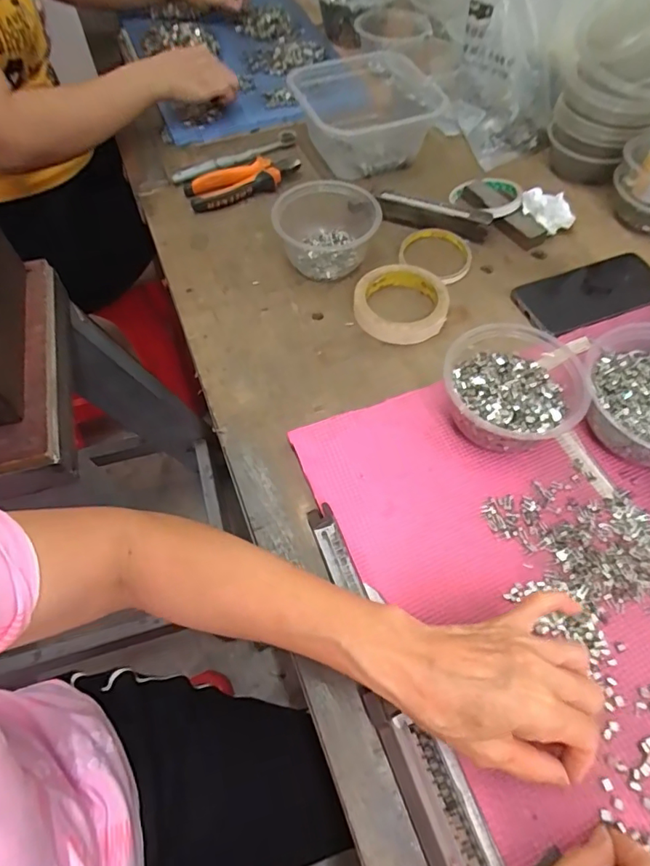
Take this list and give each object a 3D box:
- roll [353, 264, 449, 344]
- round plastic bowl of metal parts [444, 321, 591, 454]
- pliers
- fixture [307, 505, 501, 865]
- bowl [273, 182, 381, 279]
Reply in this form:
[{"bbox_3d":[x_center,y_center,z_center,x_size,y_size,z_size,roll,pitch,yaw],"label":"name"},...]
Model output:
[{"bbox_3d":[0.081,-0.140,0.548,0.096,0.019,0.093,-1,59,2],"label":"roll"},{"bbox_3d":[0.160,-0.037,0.451,0.109,0.063,0.113,-1,59,2],"label":"round plastic bowl of metal parts"},{"bbox_3d":[-0.104,-0.320,0.655,0.144,0.027,0.053,-22,60,-11],"label":"pliers"},{"bbox_3d":[0.074,0.241,0.315,0.039,0.019,0.441,-21,61,-11],"label":"fixture"},{"bbox_3d":[0.002,-0.228,0.578,0.115,0.060,0.096,-4,59,0],"label":"bowl"}]

